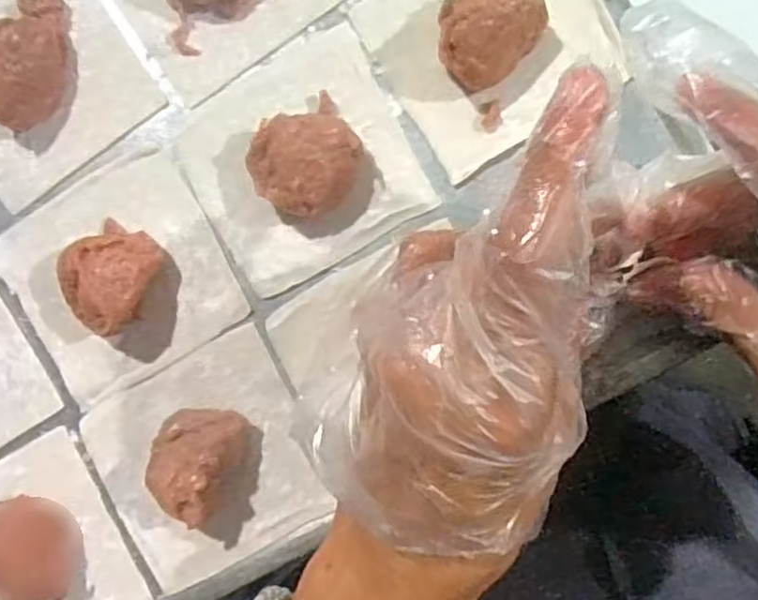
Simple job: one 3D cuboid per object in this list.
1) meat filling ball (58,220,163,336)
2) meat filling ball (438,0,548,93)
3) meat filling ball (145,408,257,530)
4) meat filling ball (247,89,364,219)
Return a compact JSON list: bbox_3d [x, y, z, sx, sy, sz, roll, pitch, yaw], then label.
[{"bbox_3d":[-0.100,-0.009,0.266,0.032,0.023,0.036,26,92,4],"label":"meat filling ball"},{"bbox_3d":[0.038,-0.091,0.252,0.034,0.029,0.034,0,90,4],"label":"meat filling ball"},{"bbox_3d":[-0.067,0.057,0.262,0.032,0.025,0.037,33,92,4],"label":"meat filling ball"},{"bbox_3d":[-0.026,-0.051,0.261,0.040,0.023,0.036,-36,87,4],"label":"meat filling ball"}]

